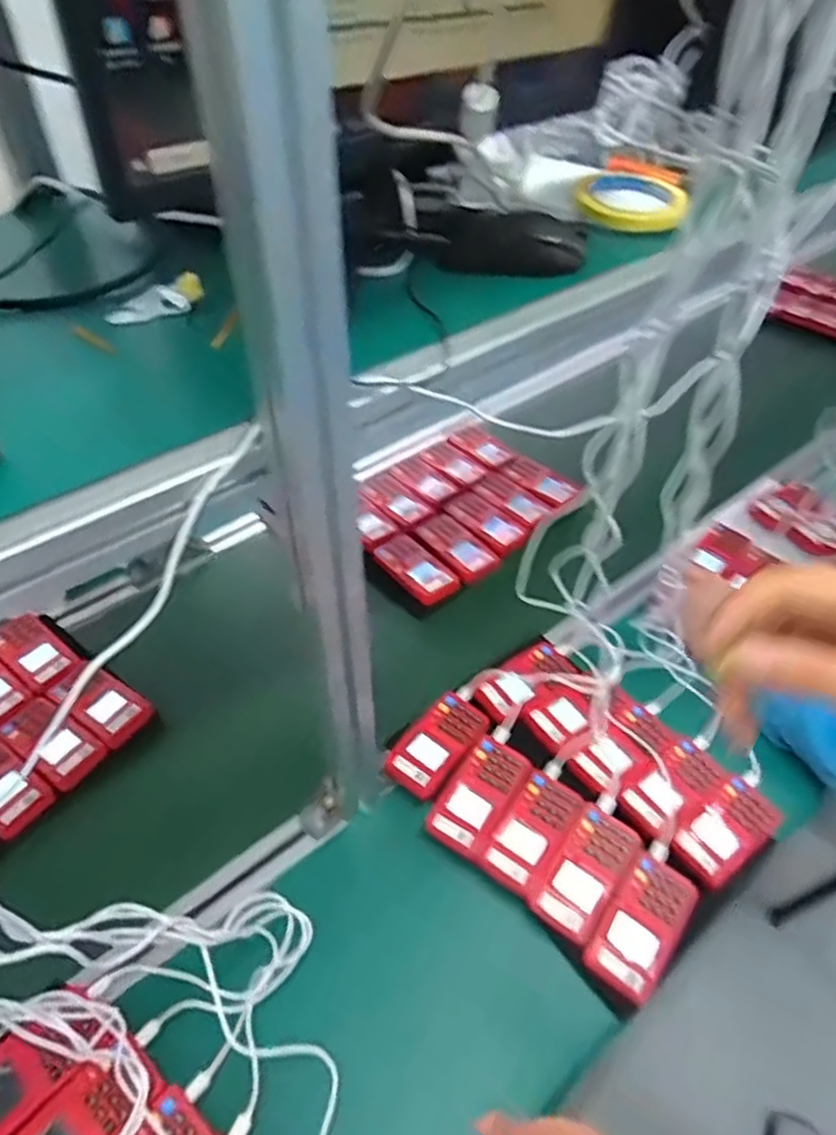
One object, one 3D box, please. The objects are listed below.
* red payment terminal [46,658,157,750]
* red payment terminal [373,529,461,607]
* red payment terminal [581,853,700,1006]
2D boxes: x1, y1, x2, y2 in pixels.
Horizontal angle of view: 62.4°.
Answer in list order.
[{"bbox_3d":[-0.381,0.156,0.821,0.126,0.030,0.064,27,52,23],"label":"red payment terminal"},{"bbox_3d":[-0.006,-0.002,0.969,0.067,0.021,0.138,-28,53,-25],"label":"red payment terminal"},{"bbox_3d":[0.212,0.336,0.651,0.063,0.014,0.126,30,53,25],"label":"red payment terminal"}]

